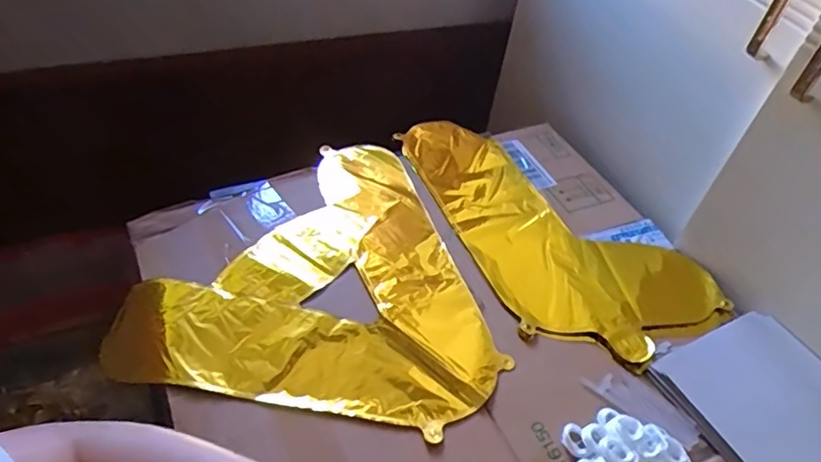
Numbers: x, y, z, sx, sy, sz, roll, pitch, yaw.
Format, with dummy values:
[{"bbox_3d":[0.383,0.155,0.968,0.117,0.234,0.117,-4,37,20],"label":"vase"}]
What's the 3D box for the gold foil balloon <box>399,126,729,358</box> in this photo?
[{"bbox_3d":[0.159,-0.019,0.697,0.230,0.018,0.394,-17,51,-22],"label":"gold foil balloon"}]

